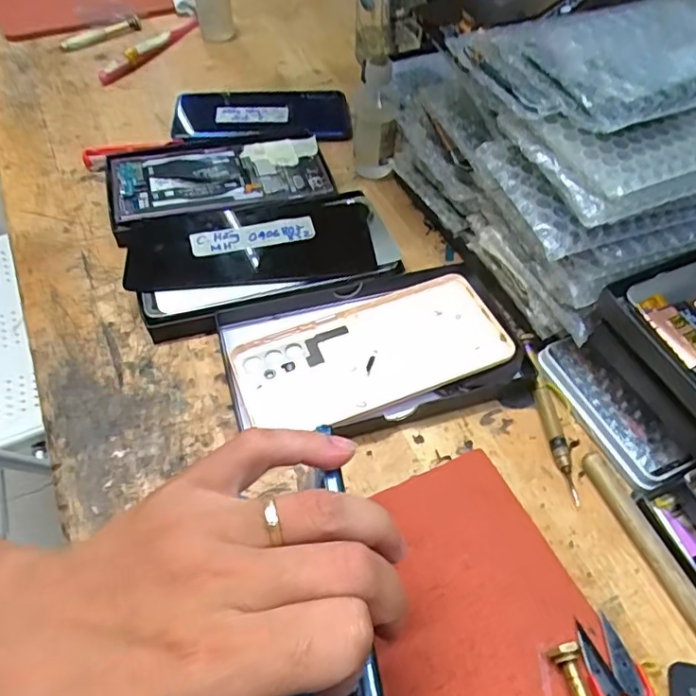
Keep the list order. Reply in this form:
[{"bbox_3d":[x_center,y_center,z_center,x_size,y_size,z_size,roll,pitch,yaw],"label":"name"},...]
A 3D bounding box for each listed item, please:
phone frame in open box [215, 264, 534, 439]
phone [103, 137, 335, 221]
[{"bbox_3d":[0.013,0.002,0.349,0.170,0.014,0.101,-14,55,-10],"label":"phone frame in open box"},{"bbox_3d":[-0.100,-0.135,0.448,0.165,0.014,0.080,-11,62,-11],"label":"phone"}]

